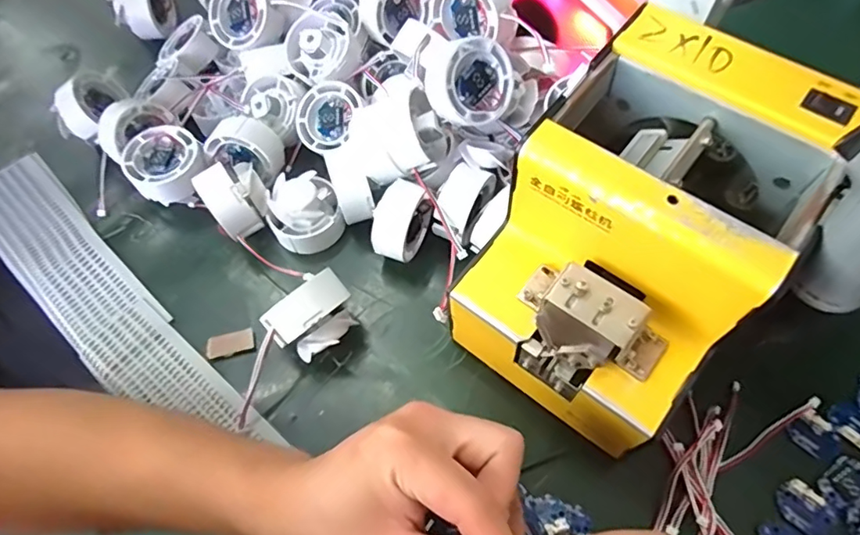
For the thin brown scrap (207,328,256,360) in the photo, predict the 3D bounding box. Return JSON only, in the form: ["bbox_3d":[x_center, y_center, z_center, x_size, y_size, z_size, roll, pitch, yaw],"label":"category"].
[{"bbox_3d":[-0.134,0.051,0.361,0.031,0.004,0.015,-15,62,-4],"label":"thin brown scrap"}]

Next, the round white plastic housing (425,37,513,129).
[{"bbox_3d":[0.024,-0.122,0.354,0.054,0.053,0.026,-34,28,-18],"label":"round white plastic housing"}]

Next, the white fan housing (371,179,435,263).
[{"bbox_3d":[-0.020,-0.029,0.375,0.027,0.049,0.051,24,66,15],"label":"white fan housing"}]

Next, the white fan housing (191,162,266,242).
[{"bbox_3d":[-0.142,-0.043,0.384,0.028,0.045,0.046,-34,65,-14],"label":"white fan housing"}]

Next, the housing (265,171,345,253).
[{"bbox_3d":[-0.091,-0.039,0.388,0.052,0.036,0.047,-24,63,-9],"label":"housing"}]

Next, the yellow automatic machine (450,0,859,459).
[{"bbox_3d":[0.108,-0.011,0.301,0.120,0.152,0.168,34,69,19],"label":"yellow automatic machine"}]

